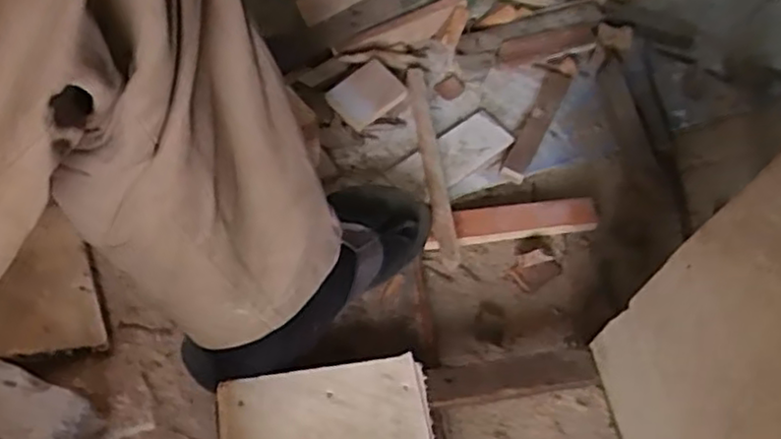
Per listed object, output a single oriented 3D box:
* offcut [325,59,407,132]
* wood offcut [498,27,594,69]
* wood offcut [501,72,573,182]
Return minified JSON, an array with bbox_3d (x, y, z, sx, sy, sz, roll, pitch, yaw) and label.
[{"bbox_3d":[-0.029,-0.144,0.799,0.078,0.013,0.062,-42,80,-16],"label":"offcut"},{"bbox_3d":[0.204,-0.226,0.909,0.141,0.015,0.039,-14,59,-14],"label":"wood offcut"},{"bbox_3d":[0.176,-0.117,0.828,0.029,0.012,0.178,24,58,10],"label":"wood offcut"}]

